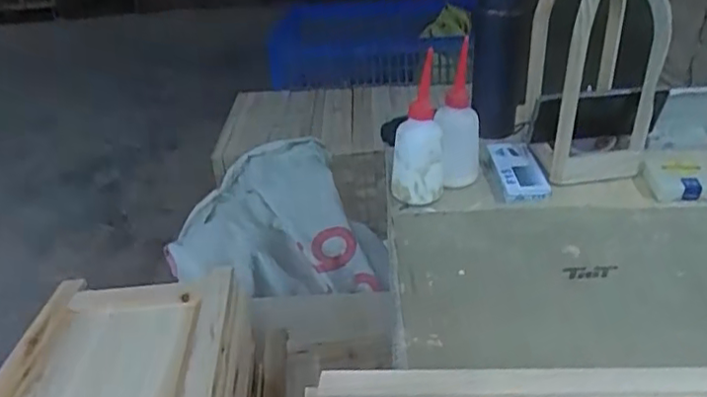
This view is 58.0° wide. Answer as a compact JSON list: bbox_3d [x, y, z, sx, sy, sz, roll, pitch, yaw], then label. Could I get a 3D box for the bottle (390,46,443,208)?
[{"bbox_3d":[0.073,-0.072,0.743,0.056,0.168,0.053,-10,29,-9],"label":"bottle"}]

